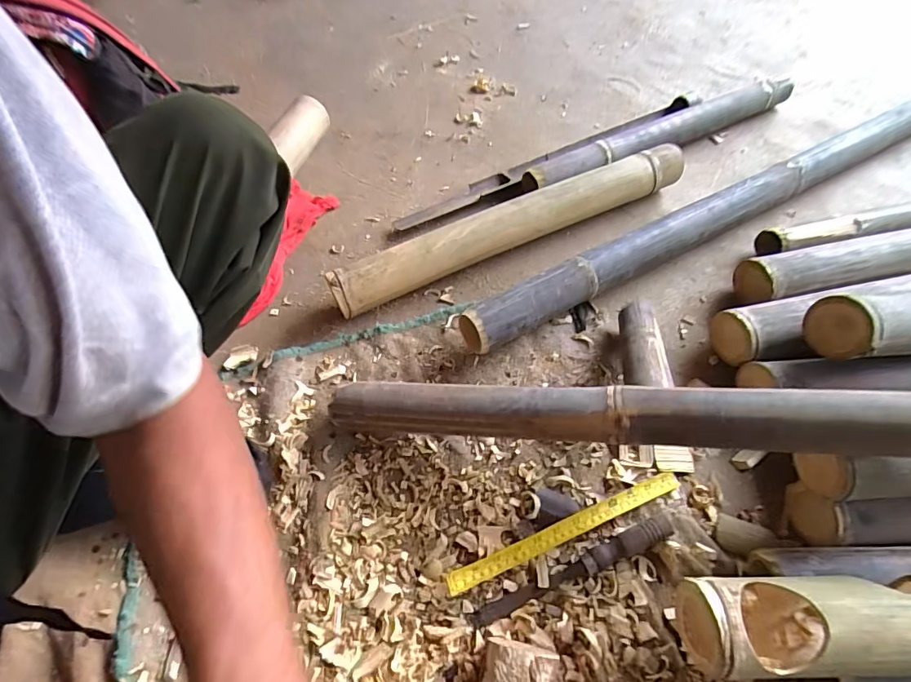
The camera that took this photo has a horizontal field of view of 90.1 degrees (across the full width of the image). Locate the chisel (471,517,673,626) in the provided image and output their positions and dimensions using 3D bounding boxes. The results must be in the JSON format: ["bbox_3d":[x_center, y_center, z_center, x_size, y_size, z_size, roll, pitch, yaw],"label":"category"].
[{"bbox_3d":[0.126,0.244,0.484,0.232,0.024,0.025,-19,60,-12],"label":"chisel"}]

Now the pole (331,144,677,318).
[{"bbox_3d":[0.100,-0.185,0.729,0.612,0.077,0.074,-25,61,-15],"label":"pole"}]

